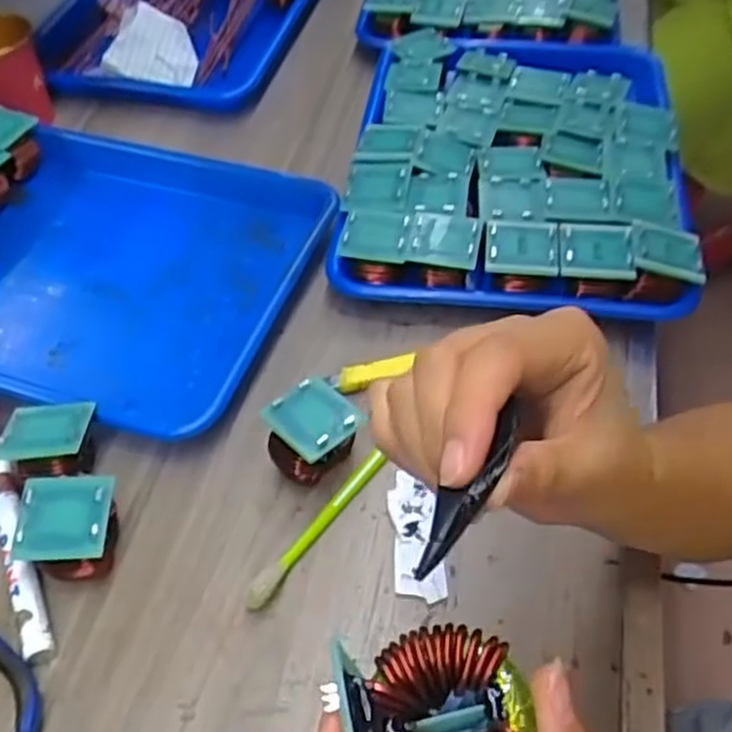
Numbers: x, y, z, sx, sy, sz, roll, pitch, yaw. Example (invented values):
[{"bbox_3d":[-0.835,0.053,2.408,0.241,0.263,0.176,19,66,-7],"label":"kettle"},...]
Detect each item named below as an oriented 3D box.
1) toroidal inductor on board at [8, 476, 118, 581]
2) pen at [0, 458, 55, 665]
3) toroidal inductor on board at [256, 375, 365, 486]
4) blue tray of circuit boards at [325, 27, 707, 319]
[{"bbox_3d":[-0.154,0.088,0.394,0.047,0.041,0.049,0,51,2],"label":"toroidal inductor on board"},{"bbox_3d":[-0.191,0.096,0.412,0.017,0.017,0.134,-23,54,-15],"label":"pen"},{"bbox_3d":[-0.029,0.042,0.429,0.051,0.045,0.050,-31,56,-21],"label":"toroidal inductor on board"},{"bbox_3d":[0.117,-0.173,0.584,0.242,0.048,0.334,8,50,3],"label":"blue tray of circuit boards"}]

